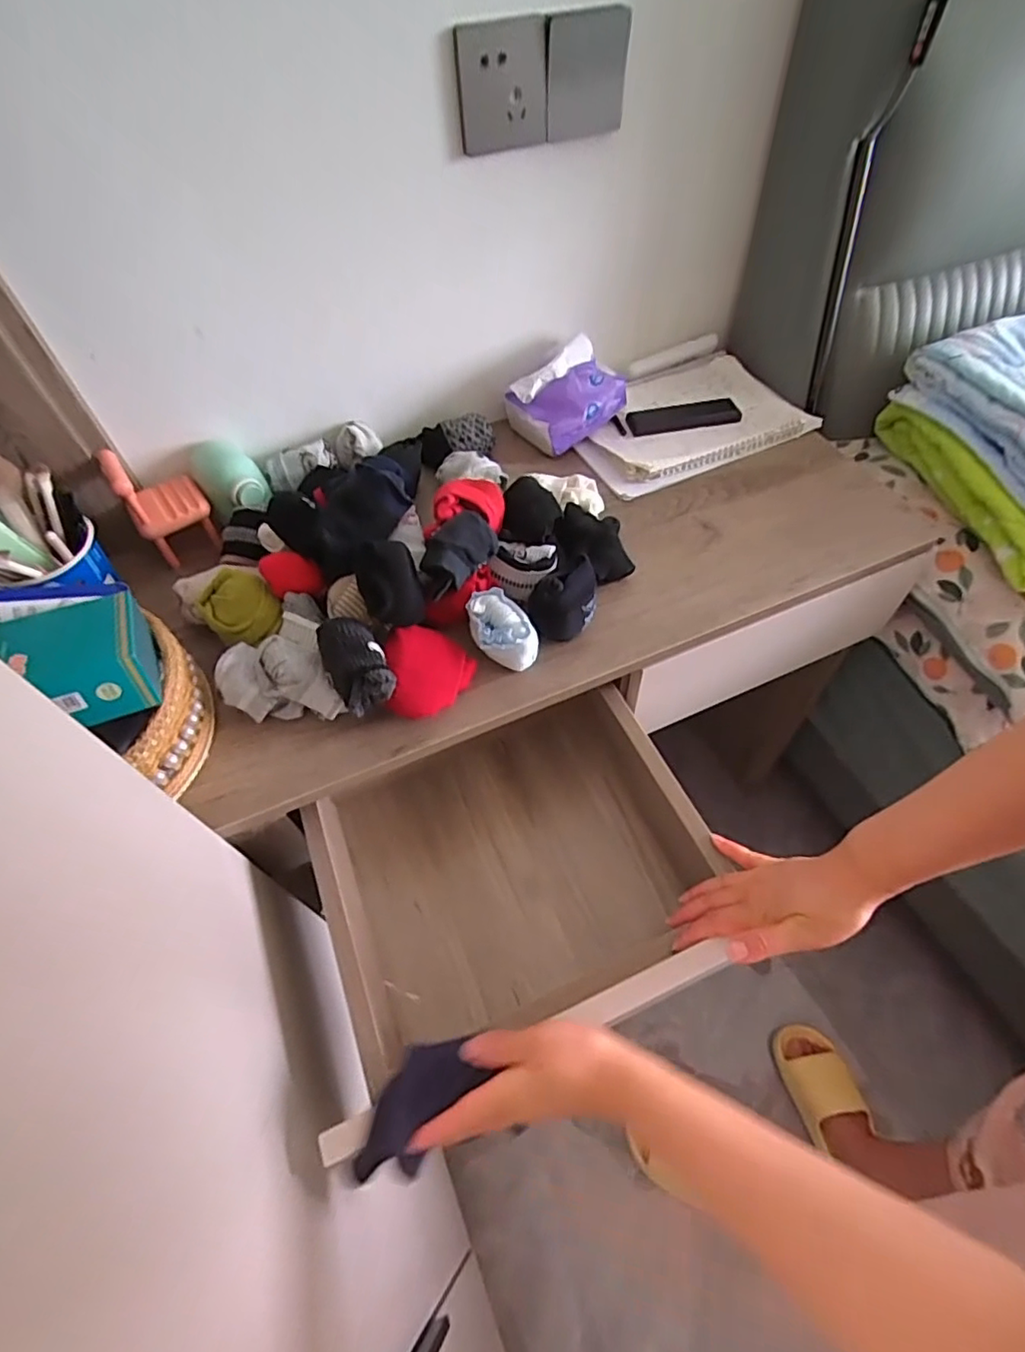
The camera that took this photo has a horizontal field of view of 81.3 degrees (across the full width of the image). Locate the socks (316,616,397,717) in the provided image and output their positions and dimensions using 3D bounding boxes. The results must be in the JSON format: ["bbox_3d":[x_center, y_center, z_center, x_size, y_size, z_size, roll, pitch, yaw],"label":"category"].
[{"bbox_3d":[-0.136,-0.014,0.511,0.049,0.042,0.085,-23,56,-13],"label":"socks"}]

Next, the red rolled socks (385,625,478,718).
[{"bbox_3d":[-0.073,-0.003,0.547,0.076,0.060,0.076,-6,54,-1],"label":"red rolled socks"}]

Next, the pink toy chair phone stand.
[{"bbox_3d":[-0.380,-0.193,0.653,0.074,0.103,0.073,-30,58,-17],"label":"pink toy chair phone stand"}]

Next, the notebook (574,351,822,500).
[{"bbox_3d":[0.215,-0.334,0.769,0.276,0.022,0.186,-22,56,-12],"label":"notebook"}]

